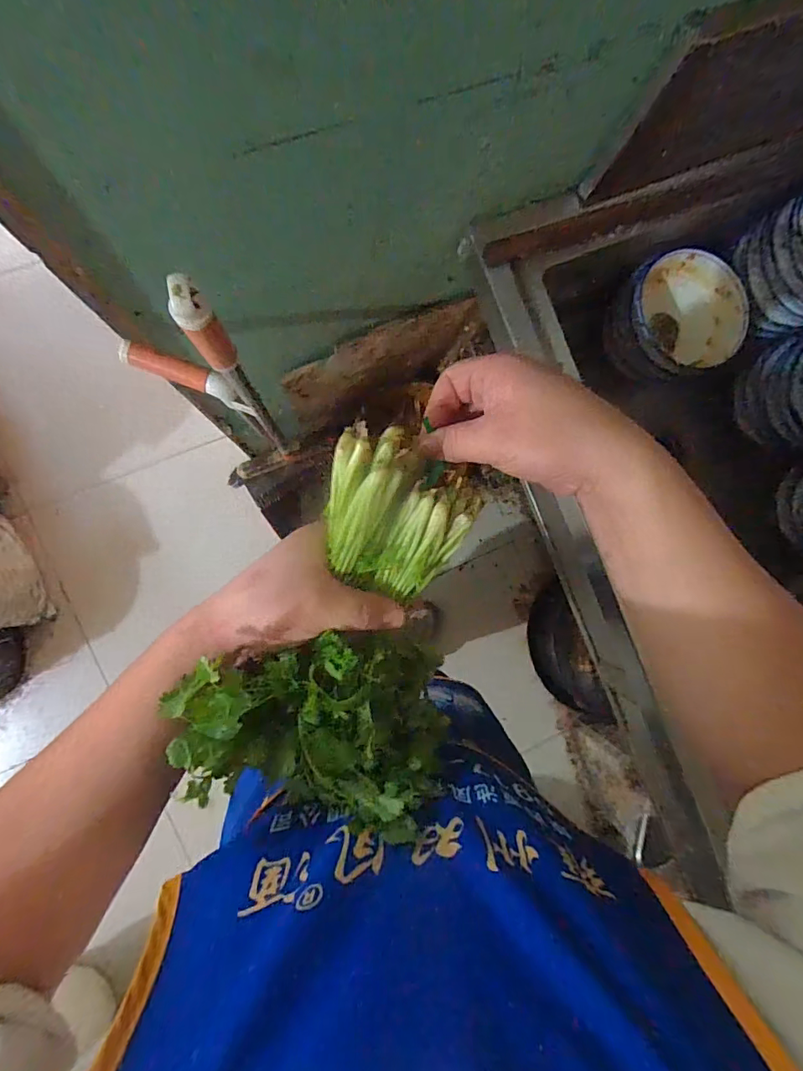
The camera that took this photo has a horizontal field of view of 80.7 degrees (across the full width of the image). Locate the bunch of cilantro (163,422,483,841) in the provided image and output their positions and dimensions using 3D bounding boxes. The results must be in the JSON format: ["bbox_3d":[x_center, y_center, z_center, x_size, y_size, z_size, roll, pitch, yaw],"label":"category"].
[{"bbox_3d":[-0.044,0.059,0.311,0.155,0.093,0.243,4,87,-5],"label":"bunch of cilantro"}]

